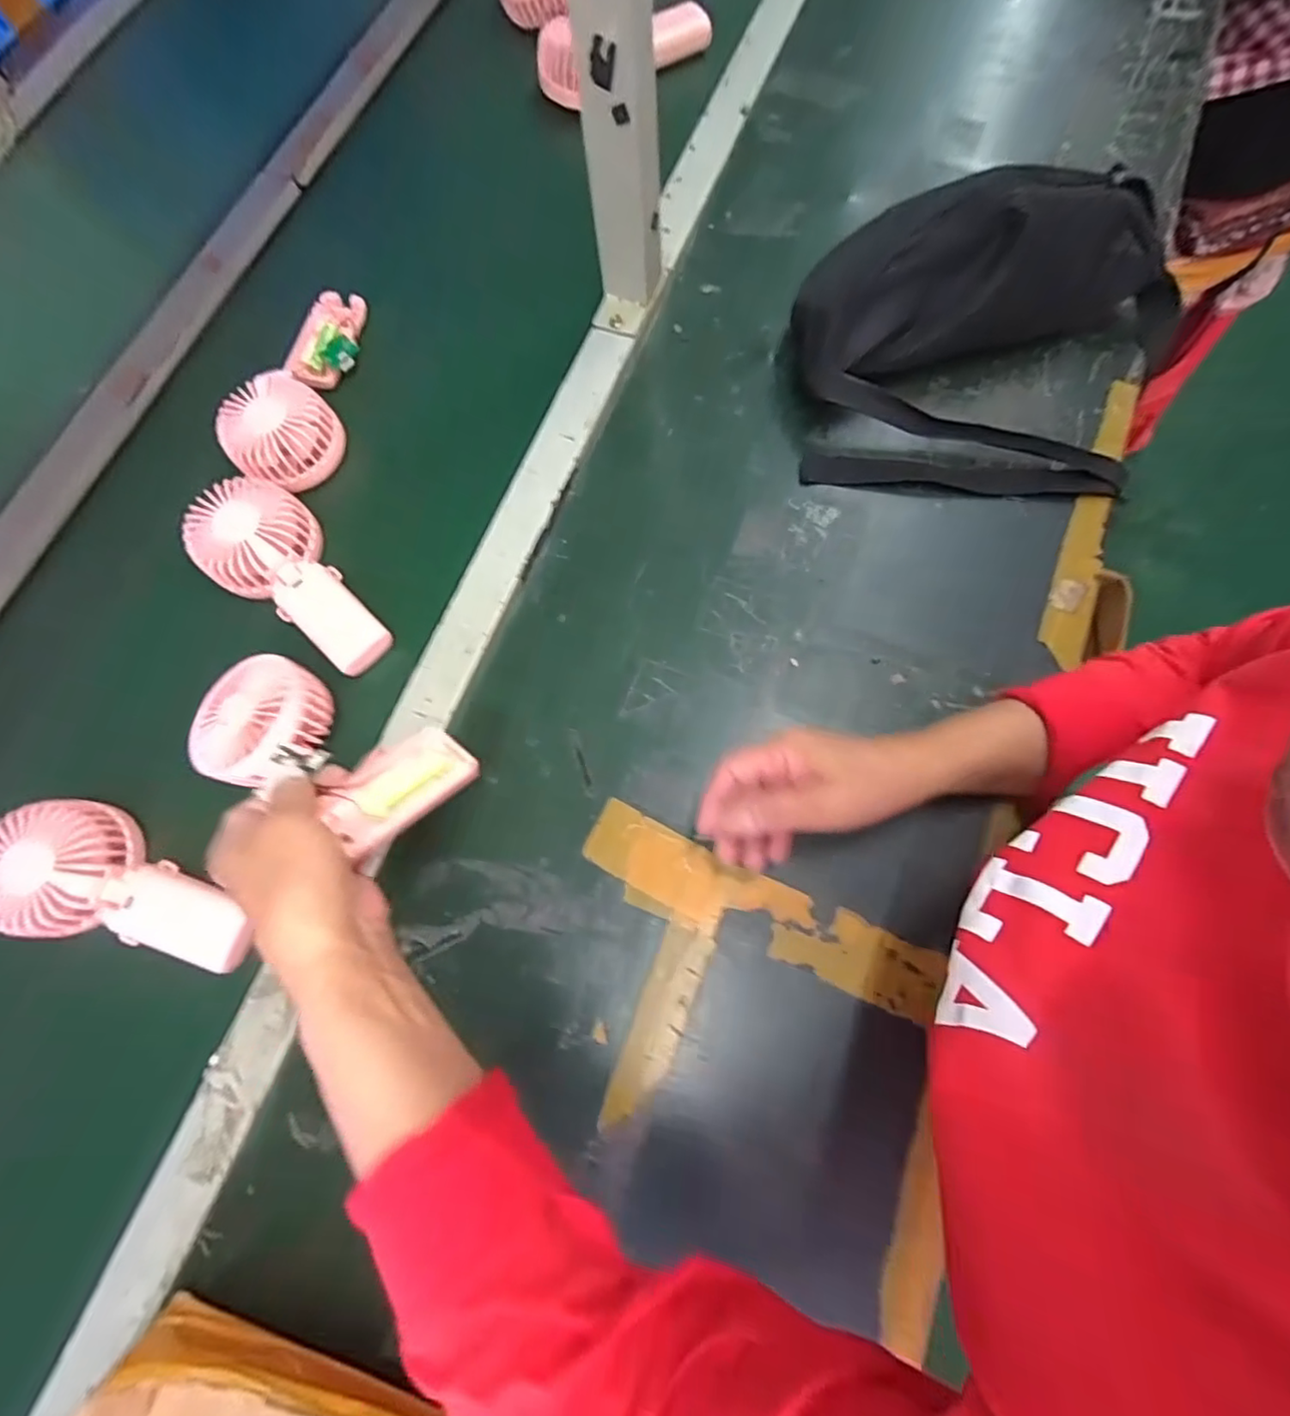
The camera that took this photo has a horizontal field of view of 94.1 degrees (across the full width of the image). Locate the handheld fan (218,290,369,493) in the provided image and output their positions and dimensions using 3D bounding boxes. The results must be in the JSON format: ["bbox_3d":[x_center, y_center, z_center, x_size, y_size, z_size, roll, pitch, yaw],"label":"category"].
[{"bbox_3d":[-0.291,-0.278,0.519,0.082,0.056,0.201,6,75,6],"label":"handheld fan"}]

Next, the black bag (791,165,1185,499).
[{"bbox_3d":[0.269,-0.280,0.453,0.295,0.107,0.219,6,75,5],"label":"black bag"}]

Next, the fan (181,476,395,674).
[{"bbox_3d":[-0.266,-0.104,0.455,0.176,0.037,0.084,39,80,13],"label":"fan"}]

